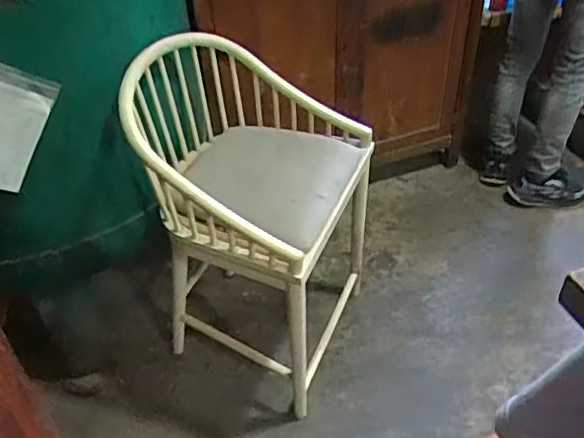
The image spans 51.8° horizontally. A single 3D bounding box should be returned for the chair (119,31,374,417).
[{"bbox_3d":[-0.074,0.008,1.546,0.471,0.888,0.548,11,43,16],"label":"chair"}]

